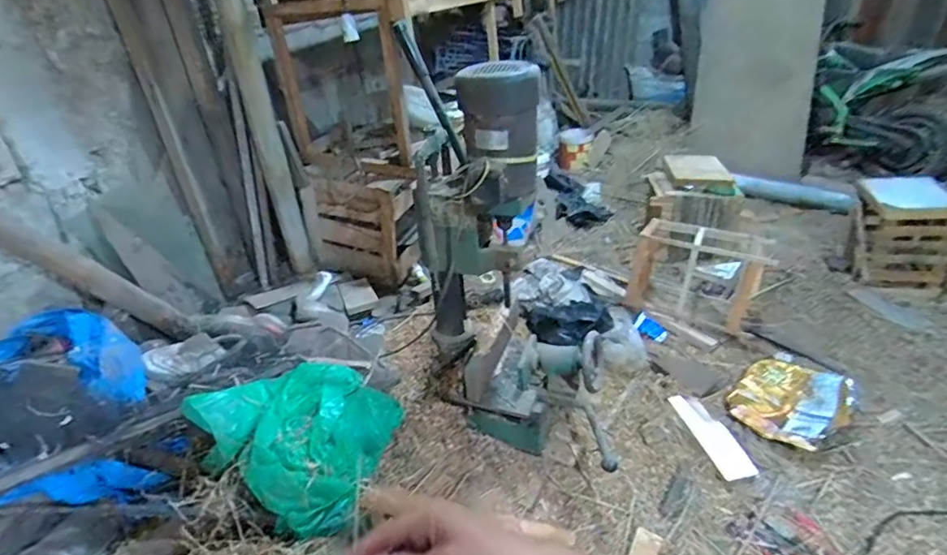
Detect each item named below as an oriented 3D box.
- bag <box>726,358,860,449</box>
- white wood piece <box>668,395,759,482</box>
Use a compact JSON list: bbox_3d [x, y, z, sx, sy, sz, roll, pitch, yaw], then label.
[{"bbox_3d":[0.747,0.277,1.203,0.298,0.054,0.225,-22,36,-26],"label":"bag"},{"bbox_3d":[0.526,0.345,1.131,0.073,0.018,0.229,-10,32,-8],"label":"white wood piece"}]

